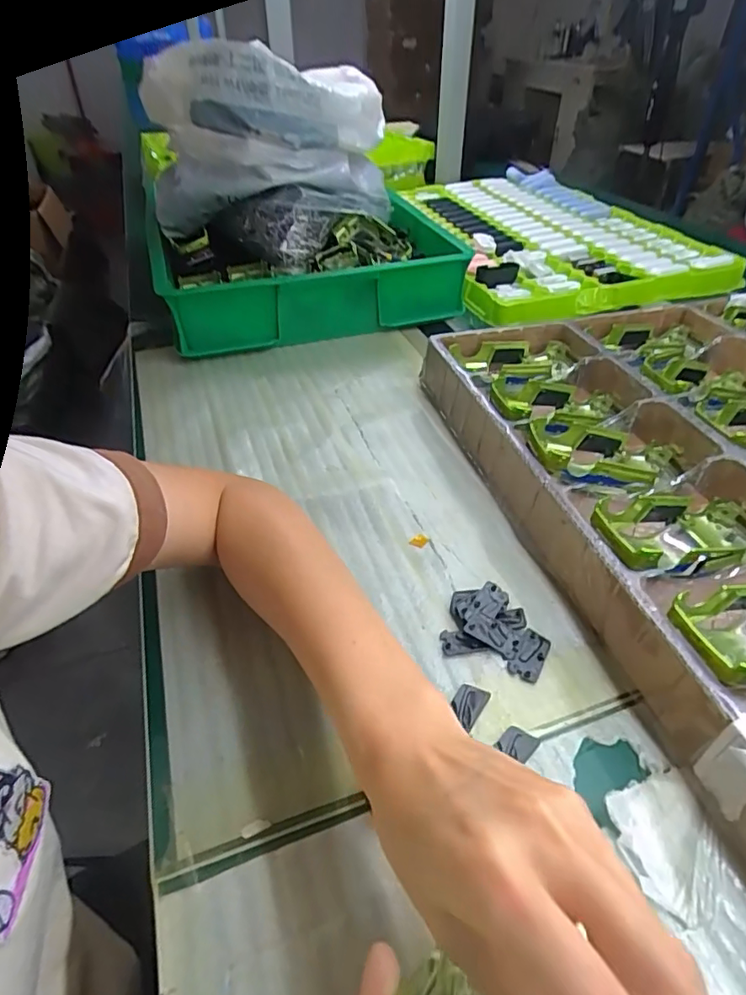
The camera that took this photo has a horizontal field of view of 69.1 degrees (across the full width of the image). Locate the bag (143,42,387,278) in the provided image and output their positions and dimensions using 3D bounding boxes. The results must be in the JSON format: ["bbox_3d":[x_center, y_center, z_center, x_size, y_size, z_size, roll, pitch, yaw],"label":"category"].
[{"bbox_3d":[-0.130,-0.469,0.715,0.242,0.191,0.231,19,46,20],"label":"bag"}]

